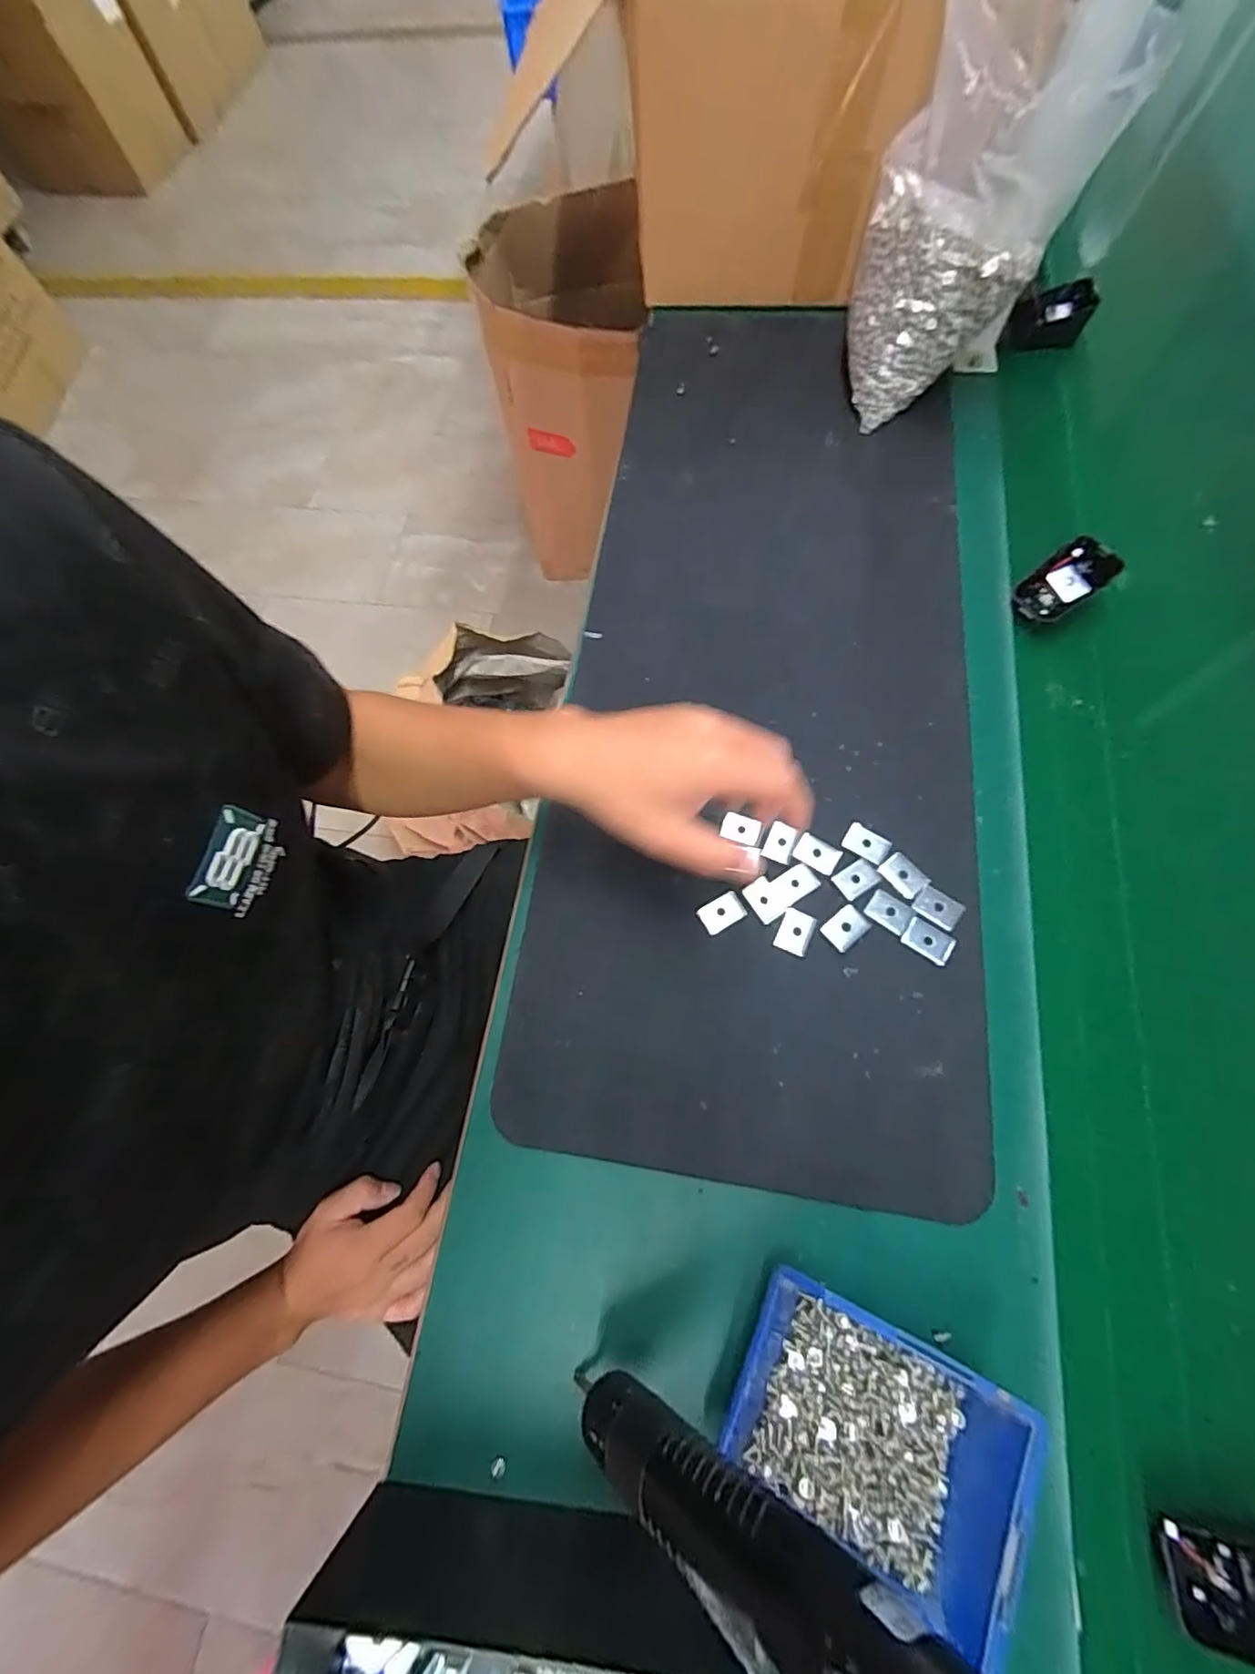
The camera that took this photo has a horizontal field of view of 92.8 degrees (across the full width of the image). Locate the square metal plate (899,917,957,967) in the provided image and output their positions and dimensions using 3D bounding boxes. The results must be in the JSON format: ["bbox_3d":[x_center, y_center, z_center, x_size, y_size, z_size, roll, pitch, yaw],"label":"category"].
[{"bbox_3d":[0.196,0.068,0.387,0.030,0.004,0.021,33,76,15],"label":"square metal plate"}]

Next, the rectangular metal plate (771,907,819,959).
[{"bbox_3d":[0.113,0.064,0.402,0.021,0.004,0.029,23,73,13],"label":"rectangular metal plate"}]

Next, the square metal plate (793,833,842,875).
[{"bbox_3d":[0.131,0.012,0.413,0.029,0.004,0.020,30,75,14],"label":"square metal plate"}]

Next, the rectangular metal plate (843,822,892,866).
[{"bbox_3d":[0.167,0.005,0.417,0.029,0.004,0.022,35,76,16],"label":"rectangular metal plate"}]

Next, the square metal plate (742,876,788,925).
[{"bbox_3d":[0.093,0.043,0.405,0.020,0.005,0.027,-37,71,-9],"label":"square metal plate"}]

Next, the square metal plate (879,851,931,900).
[{"bbox_3d":[0.187,0.026,0.404,0.020,0.004,0.028,-40,71,-9],"label":"square metal plate"}]

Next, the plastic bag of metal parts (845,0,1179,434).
[{"bbox_3d":[0.266,-0.473,0.476,0.132,0.228,0.119,-13,69,0],"label":"plastic bag of metal parts"}]

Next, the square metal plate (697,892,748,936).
[{"bbox_3d":[0.064,0.051,0.404,0.029,0.006,0.019,-28,70,-6],"label":"square metal plate"}]

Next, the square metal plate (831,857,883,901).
[{"bbox_3d":[0.156,0.029,0.405,0.027,0.004,0.021,-36,71,-8],"label":"square metal plate"}]

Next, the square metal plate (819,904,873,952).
[{"bbox_3d":[0.145,0.060,0.397,0.028,0.004,0.022,-40,71,-10],"label":"square metal plate"}]

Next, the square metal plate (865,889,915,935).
[{"bbox_3d":[0.174,0.049,0.396,0.028,0.004,0.020,34,76,16],"label":"square metal plate"}]

